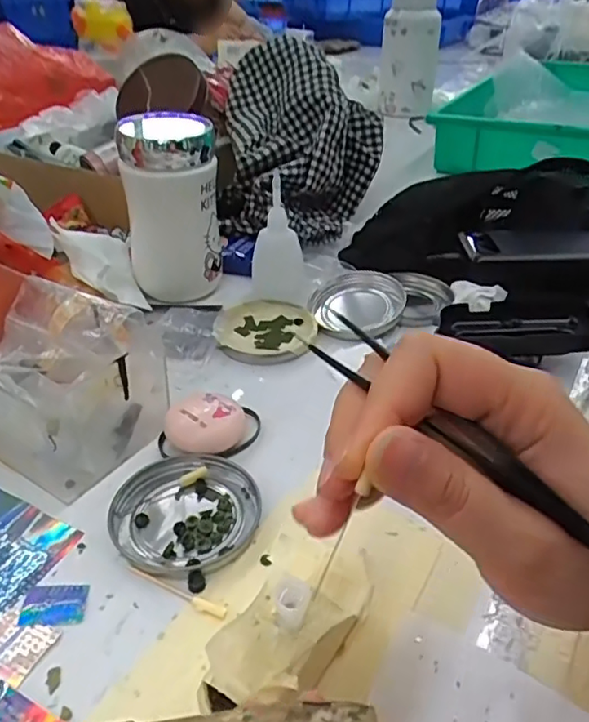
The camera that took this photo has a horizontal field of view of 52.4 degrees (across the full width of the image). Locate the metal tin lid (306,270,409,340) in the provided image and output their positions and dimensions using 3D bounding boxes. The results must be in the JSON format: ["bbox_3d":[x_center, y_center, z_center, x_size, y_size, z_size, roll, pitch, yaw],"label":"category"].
[{"bbox_3d":[0.056,-0.049,0.493,0.079,0.017,0.066,-4,37,-7],"label":"metal tin lid"}]

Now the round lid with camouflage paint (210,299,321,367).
[{"bbox_3d":[-0.023,-0.023,0.476,0.078,0.012,0.078,5,37,6],"label":"round lid with camouflage paint"}]

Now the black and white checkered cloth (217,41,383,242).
[{"bbox_3d":[0.007,-0.226,0.620,0.160,0.153,0.169,0,36,-1],"label":"black and white checkered cloth"}]

